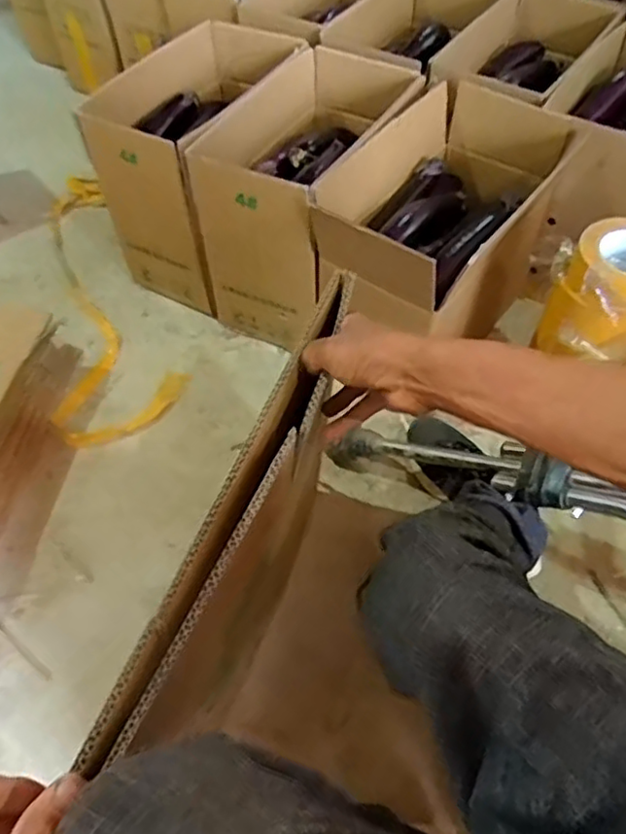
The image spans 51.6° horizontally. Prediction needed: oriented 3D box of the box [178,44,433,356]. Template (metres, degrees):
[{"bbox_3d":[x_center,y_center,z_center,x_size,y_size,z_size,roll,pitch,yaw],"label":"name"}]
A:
[{"bbox_3d":[-0.009,-0.354,1.071,0.217,0.330,0.384,24,58,17],"label":"box"}]

